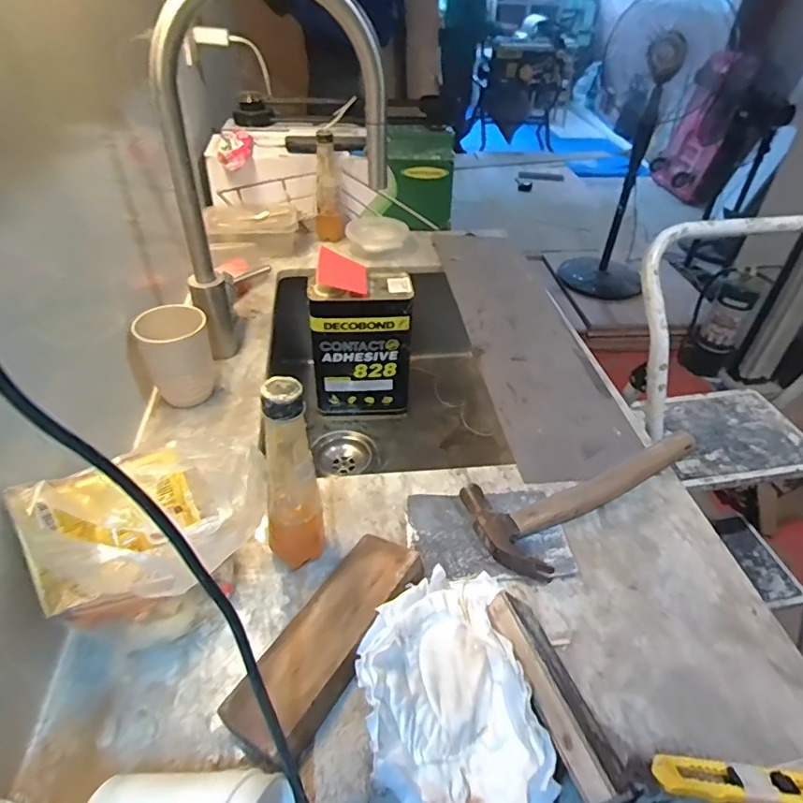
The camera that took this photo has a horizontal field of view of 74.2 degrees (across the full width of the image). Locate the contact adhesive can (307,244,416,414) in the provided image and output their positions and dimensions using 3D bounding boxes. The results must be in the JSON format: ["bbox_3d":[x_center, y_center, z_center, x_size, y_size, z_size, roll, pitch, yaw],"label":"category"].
[{"bbox_3d":[-0.067,-0.108,0.903,0.159,0.262,0.103,-4,41,-7],"label":"contact adhesive can"}]

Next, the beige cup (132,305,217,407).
[{"bbox_3d":[-0.257,-0.053,0.618,0.069,0.107,0.077,-13,43,-16],"label":"beige cup"}]

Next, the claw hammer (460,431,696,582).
[{"bbox_3d":[0.189,0.083,0.553,0.271,0.025,0.110,-24,47,-27],"label":"claw hammer"}]

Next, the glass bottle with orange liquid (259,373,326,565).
[{"bbox_3d":[-0.090,0.065,0.428,0.048,0.182,0.050,-10,43,-13],"label":"glass bottle with orange liquid"}]

